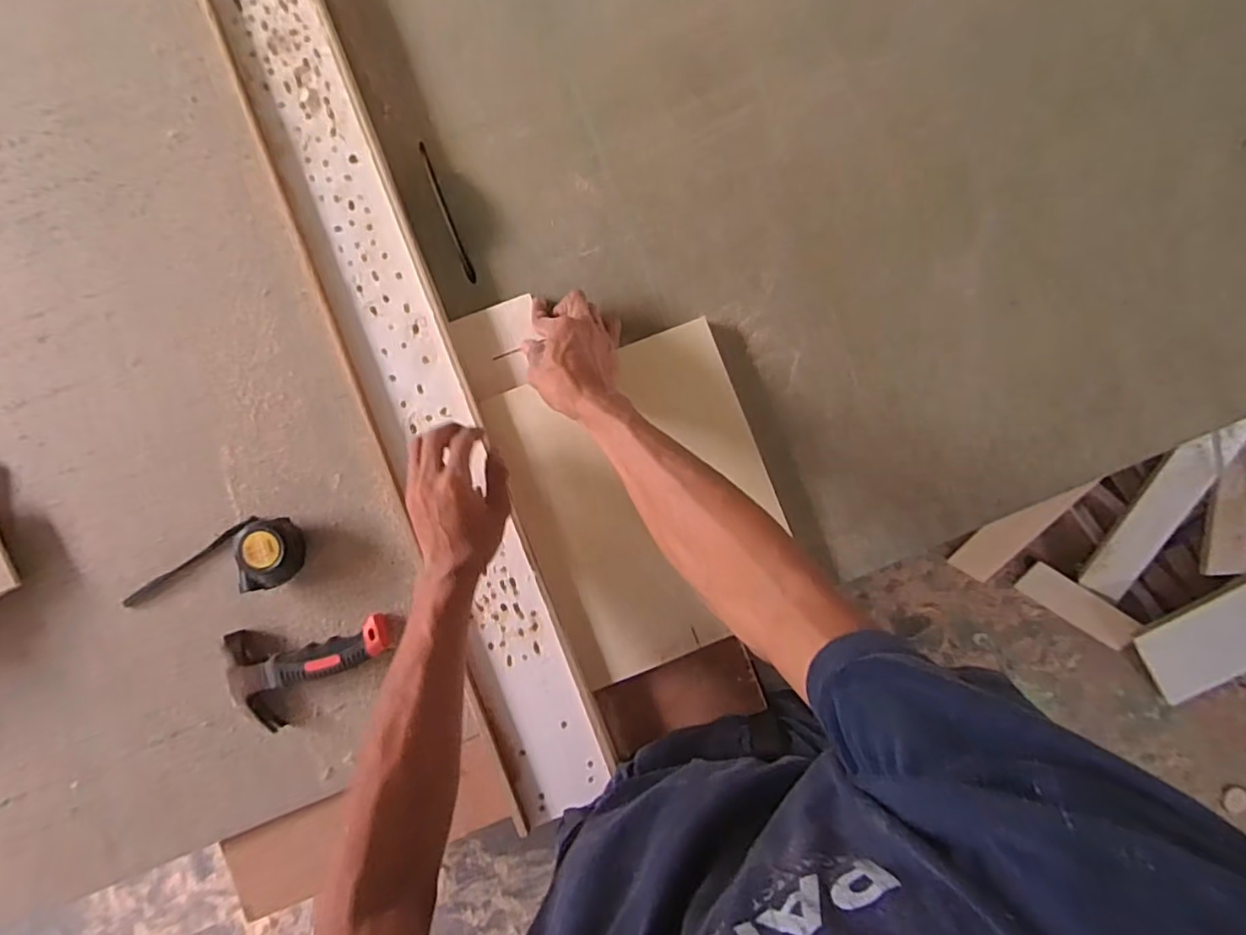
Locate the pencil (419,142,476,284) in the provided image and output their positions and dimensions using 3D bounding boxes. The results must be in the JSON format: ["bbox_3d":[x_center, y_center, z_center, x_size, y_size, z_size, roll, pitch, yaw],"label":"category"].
[{"bbox_3d":[-0.188,-0.271,0.654,0.010,0.005,0.159,-22,90,-3],"label":"pencil"}]

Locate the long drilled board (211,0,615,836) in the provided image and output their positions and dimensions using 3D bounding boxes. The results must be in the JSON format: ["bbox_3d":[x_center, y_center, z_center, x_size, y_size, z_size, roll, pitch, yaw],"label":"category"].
[{"bbox_3d":[-0.248,-0.189,0.618,0.103,0.029,1.107,-21,89,-3],"label":"long drilled board"}]

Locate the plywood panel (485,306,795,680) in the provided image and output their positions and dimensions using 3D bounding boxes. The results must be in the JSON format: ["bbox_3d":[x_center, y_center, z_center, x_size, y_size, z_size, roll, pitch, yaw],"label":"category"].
[{"bbox_3d":[0.027,0.036,0.634,0.251,0.015,0.311,-22,90,0],"label":"plywood panel"}]

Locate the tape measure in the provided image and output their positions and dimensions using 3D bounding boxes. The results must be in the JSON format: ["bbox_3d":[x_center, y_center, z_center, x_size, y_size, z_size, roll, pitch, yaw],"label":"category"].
[{"bbox_3d":[-0.412,0.094,0.606,0.184,0.038,0.071,-9,89,-3],"label":"tape measure"}]

